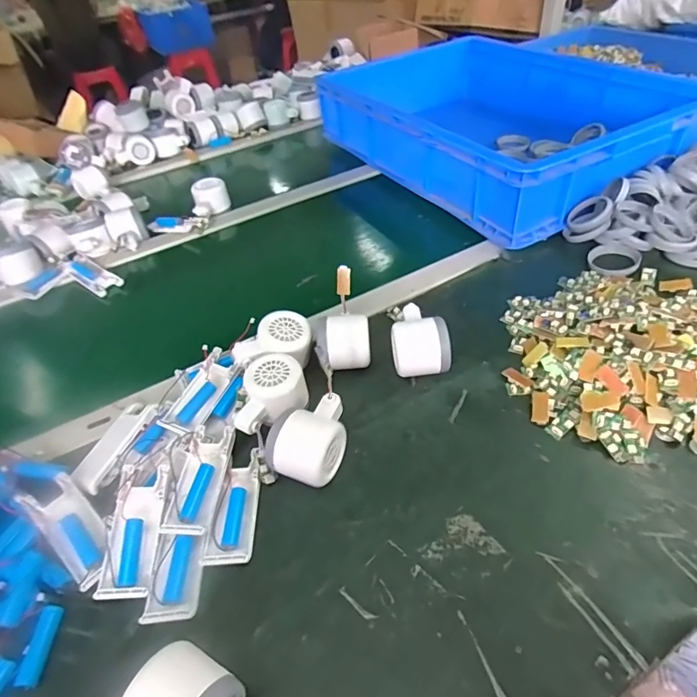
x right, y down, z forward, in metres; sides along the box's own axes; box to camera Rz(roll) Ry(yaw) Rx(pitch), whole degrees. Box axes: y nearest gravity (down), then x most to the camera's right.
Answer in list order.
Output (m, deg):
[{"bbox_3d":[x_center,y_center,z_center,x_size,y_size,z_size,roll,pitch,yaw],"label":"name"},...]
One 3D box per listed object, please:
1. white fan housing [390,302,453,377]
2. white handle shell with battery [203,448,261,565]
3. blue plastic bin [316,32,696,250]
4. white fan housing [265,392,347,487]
[{"bbox_3d":[0.076,-0.007,0.495,0.060,0.055,0.073,-4,44,3],"label":"white fan housing"},{"bbox_3d":[-0.098,0.139,0.402,0.037,0.020,0.094,-3,44,4],"label":"white handle shell with battery"},{"bbox_3d":[0.255,-0.412,0.821,0.411,0.114,0.590,-25,47,-17],"label":"blue plastic bin"},{"bbox_3d":[-0.032,0.083,0.416,0.052,0.061,0.083,16,49,23],"label":"white fan housing"}]

